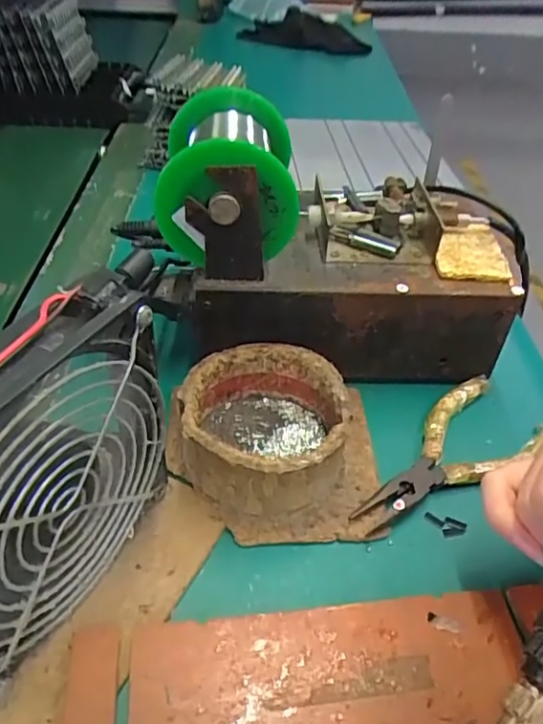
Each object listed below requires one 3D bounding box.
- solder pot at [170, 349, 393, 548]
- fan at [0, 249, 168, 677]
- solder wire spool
[{"bbox_3d":[0.002,0.034,0.292,0.104,0.039,0.098,0,42,-1],"label":"solder pot"},{"bbox_3d":[-0.081,0.048,0.207,0.024,0.129,0.122,21,46,20],"label":"fan"},{"bbox_3d":[-0.023,-0.097,0.314,0.067,0.078,0.088,0,42,-4],"label":"solder wire spool"}]

